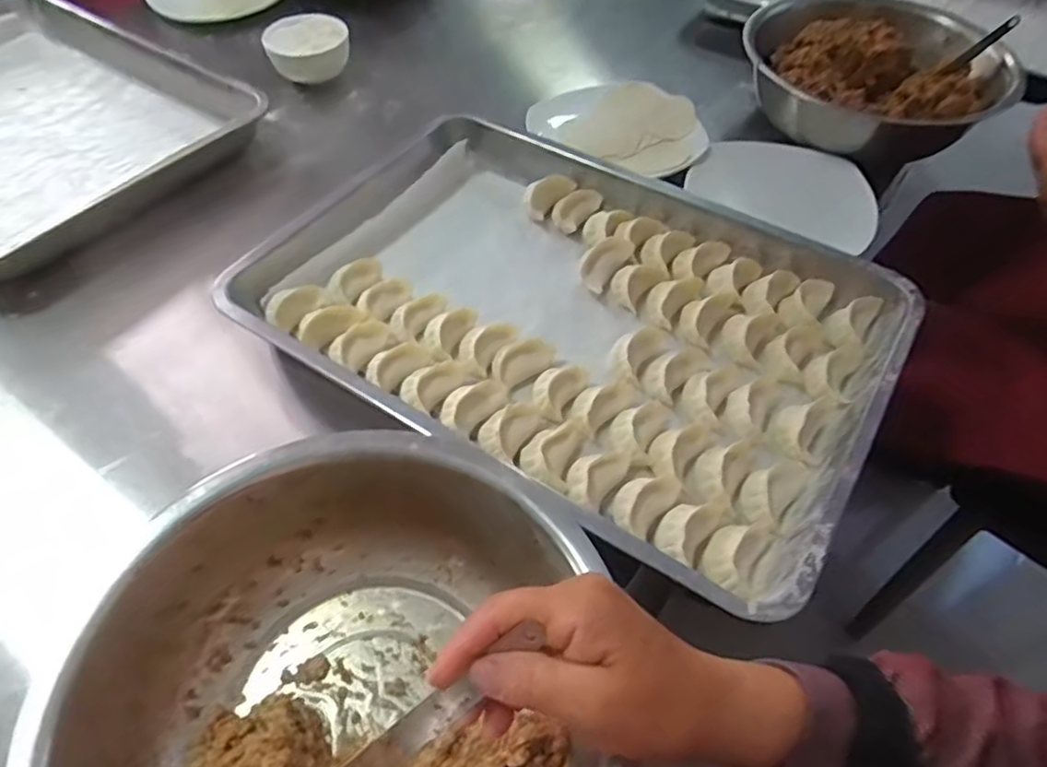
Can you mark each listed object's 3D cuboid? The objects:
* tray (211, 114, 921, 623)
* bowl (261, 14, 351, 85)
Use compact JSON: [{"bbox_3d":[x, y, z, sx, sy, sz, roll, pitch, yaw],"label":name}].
[{"bbox_3d":[0.038,-0.066,0.553,0.479,0.048,0.335,28,58,20],"label":"tray"},{"bbox_3d":[-0.255,-0.392,0.805,0.096,0.061,0.094,0,52,0],"label":"bowl"}]

